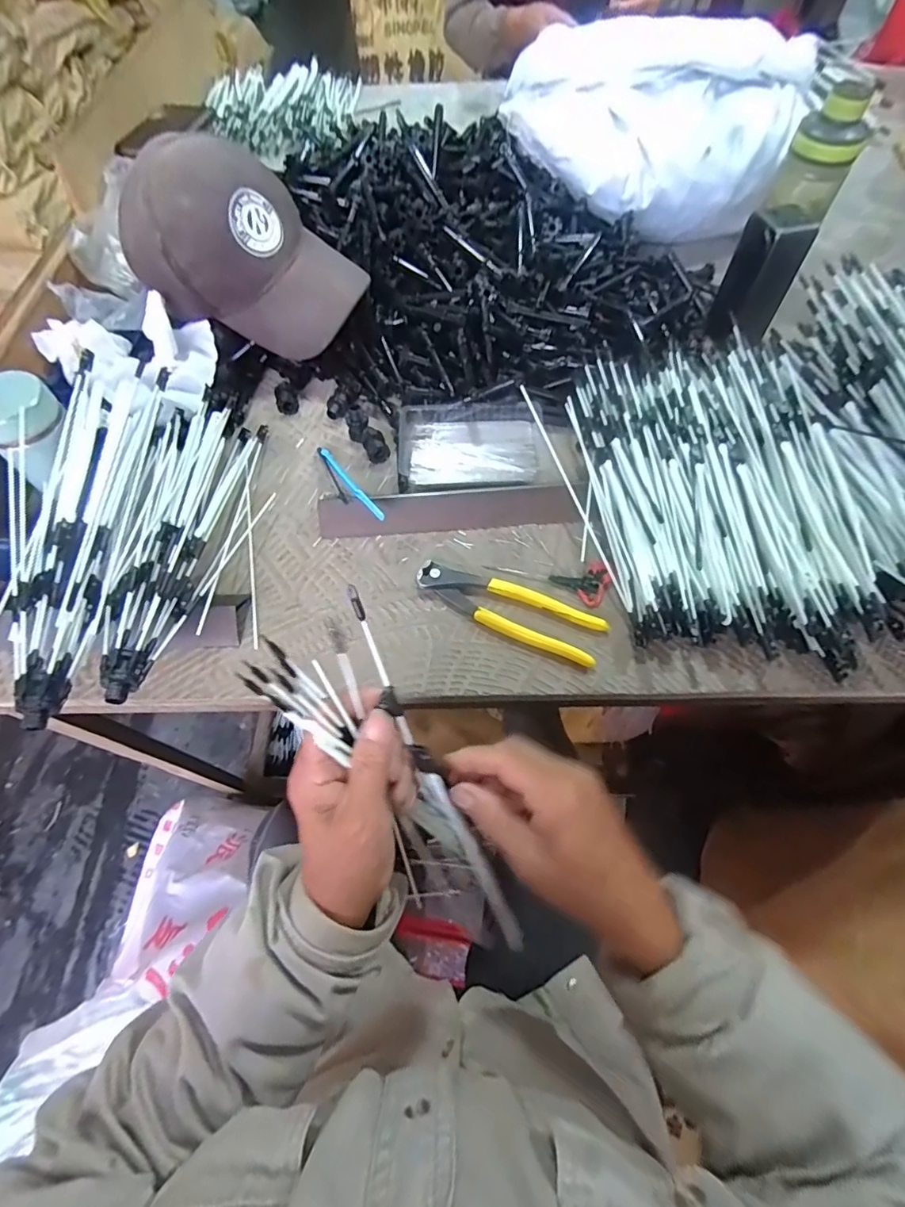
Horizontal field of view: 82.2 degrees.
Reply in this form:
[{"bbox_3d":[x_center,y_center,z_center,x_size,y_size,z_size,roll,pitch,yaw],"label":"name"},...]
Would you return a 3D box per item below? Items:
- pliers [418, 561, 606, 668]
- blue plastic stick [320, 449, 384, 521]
[{"bbox_3d":[0.047,0.003,0.441,0.162,0.015,0.045,21,64,13],"label":"pliers"},{"bbox_3d":[-0.098,-0.115,0.492,0.010,0.010,0.130,-30,49,-14],"label":"blue plastic stick"}]

